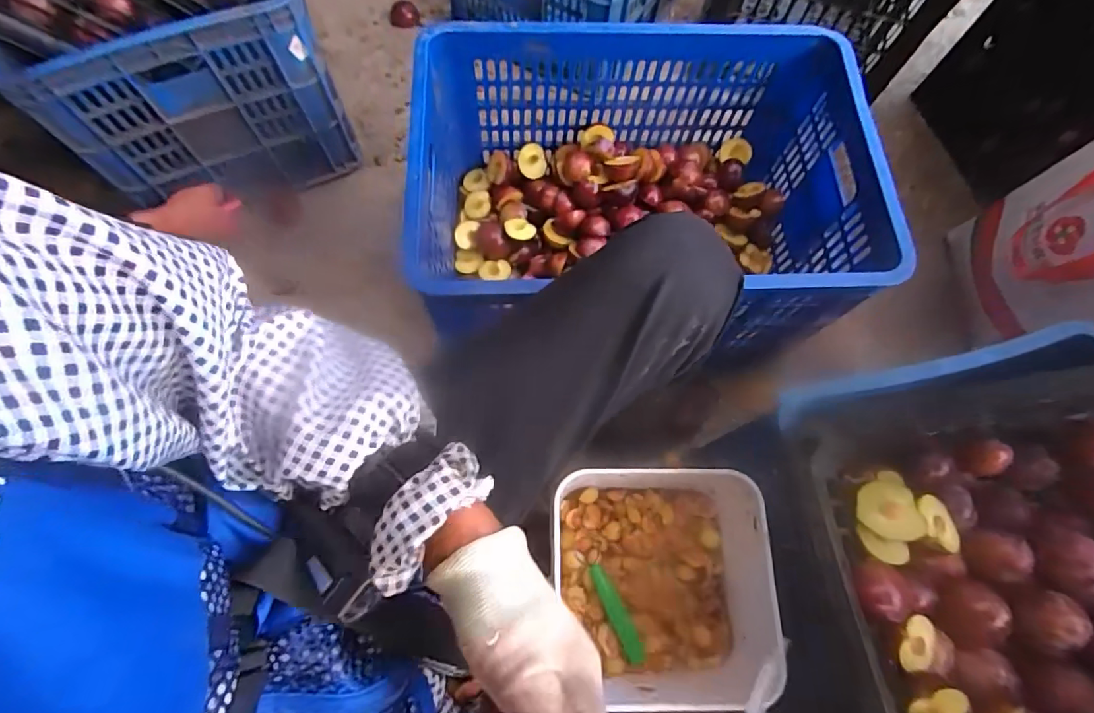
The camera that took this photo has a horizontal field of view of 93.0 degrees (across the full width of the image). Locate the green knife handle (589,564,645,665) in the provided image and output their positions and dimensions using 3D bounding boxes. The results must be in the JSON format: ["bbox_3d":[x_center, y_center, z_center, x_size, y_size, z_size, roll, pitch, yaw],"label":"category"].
[{"bbox_3d":[0.080,0.290,0.587,0.023,0.014,0.107,-23,73,-9],"label":"green knife handle"}]

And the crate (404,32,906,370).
[{"bbox_3d":[0.121,-0.205,0.710,0.563,0.258,0.356,1,71,-1],"label":"crate"}]

